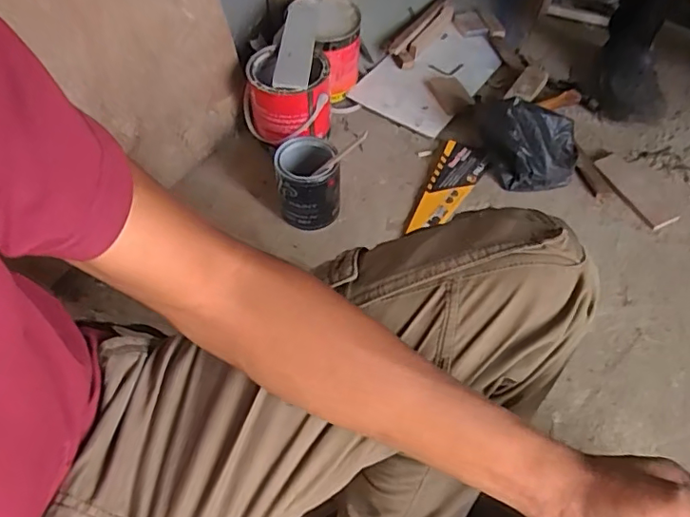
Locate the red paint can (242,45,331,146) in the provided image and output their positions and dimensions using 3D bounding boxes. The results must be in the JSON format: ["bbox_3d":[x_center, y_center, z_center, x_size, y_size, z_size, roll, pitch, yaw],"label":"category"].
[{"bbox_3d":[-0.107,-0.312,1.031,0.167,0.125,0.151,12,55,8],"label":"red paint can"}]

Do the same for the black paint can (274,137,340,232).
[{"bbox_3d":[-0.061,-0.129,0.946,0.102,0.129,0.112,0,54,0],"label":"black paint can"}]

